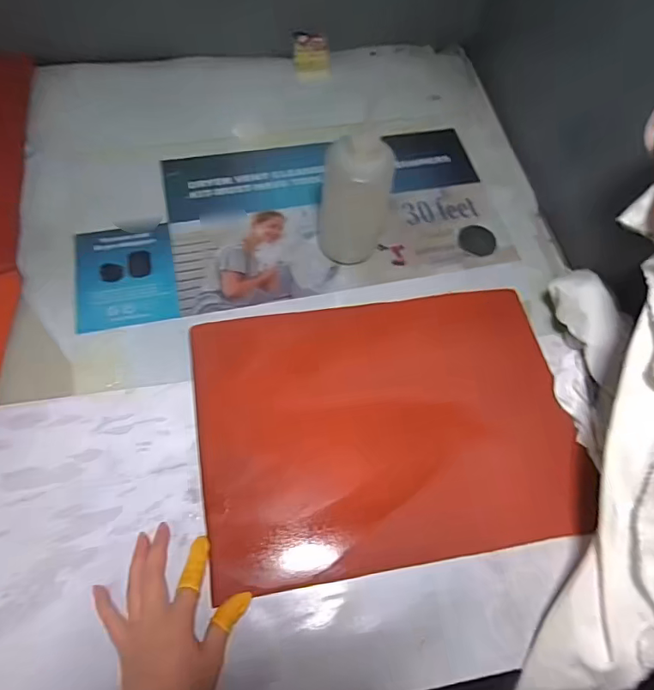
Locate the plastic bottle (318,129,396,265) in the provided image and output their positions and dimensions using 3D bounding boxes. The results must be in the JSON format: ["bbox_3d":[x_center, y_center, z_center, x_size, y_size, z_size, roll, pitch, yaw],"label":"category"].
[{"bbox_3d":[0.034,-0.169,0.540,0.074,0.160,0.066,13,63,2],"label":"plastic bottle"}]

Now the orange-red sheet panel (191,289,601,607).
[{"bbox_3d":[0.063,0.077,0.495,0.375,0.012,0.273,-8,65,-7],"label":"orange-red sheet panel"}]

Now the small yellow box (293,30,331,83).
[{"bbox_3d":[-0.025,-0.460,0.762,0.060,0.050,0.052,-3,63,-6],"label":"small yellow box"}]

